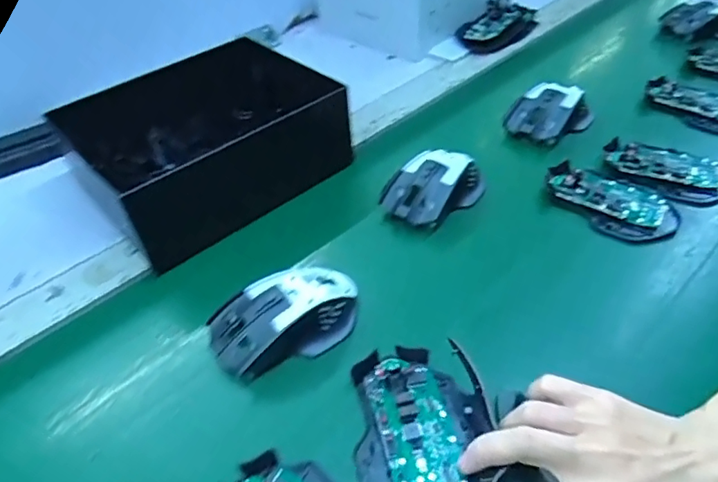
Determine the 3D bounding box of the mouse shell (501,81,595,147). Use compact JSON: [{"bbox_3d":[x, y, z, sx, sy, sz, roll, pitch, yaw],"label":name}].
[{"bbox_3d":[0.204,-0.139,0.560,0.086,0.034,0.062,-35,52,-26],"label":"mouse shell"}]

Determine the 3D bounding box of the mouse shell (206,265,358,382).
[{"bbox_3d":[-0.055,0.055,0.392,0.117,0.041,0.076,-30,50,-22],"label":"mouse shell"}]

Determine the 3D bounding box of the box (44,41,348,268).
[{"bbox_3d":[-0.153,-0.105,0.524,0.220,0.083,0.184,-35,52,-25],"label":"box"}]

